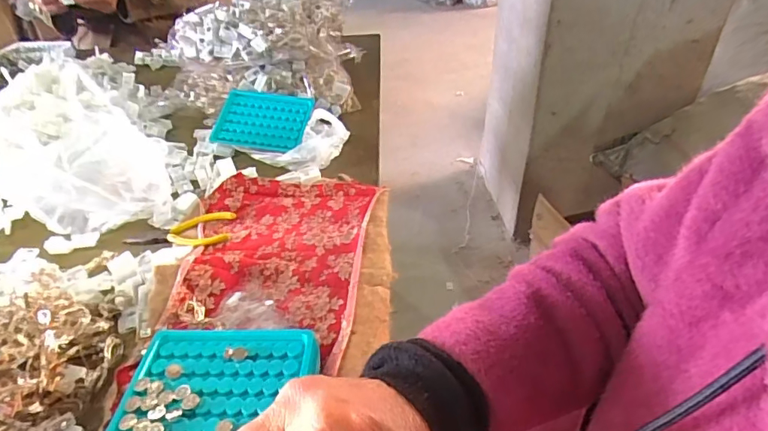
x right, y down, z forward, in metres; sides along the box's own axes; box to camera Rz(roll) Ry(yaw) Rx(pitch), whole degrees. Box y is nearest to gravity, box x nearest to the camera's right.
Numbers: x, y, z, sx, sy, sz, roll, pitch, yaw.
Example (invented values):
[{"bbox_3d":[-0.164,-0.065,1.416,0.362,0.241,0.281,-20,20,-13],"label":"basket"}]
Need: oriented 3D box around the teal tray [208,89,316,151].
[{"bbox_3d":[-0.172,-0.139,0.678,0.130,0.011,0.098,10,63,11],"label":"teal tray"}]

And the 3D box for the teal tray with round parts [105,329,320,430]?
[{"bbox_3d":[-0.123,0.136,0.360,0.134,0.032,0.098,0,39,5],"label":"teal tray with round parts"}]

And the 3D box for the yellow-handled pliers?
[{"bbox_3d":[-0.229,0.025,0.533,0.121,0.015,0.050,-12,40,-10],"label":"yellow-handled pliers"}]

